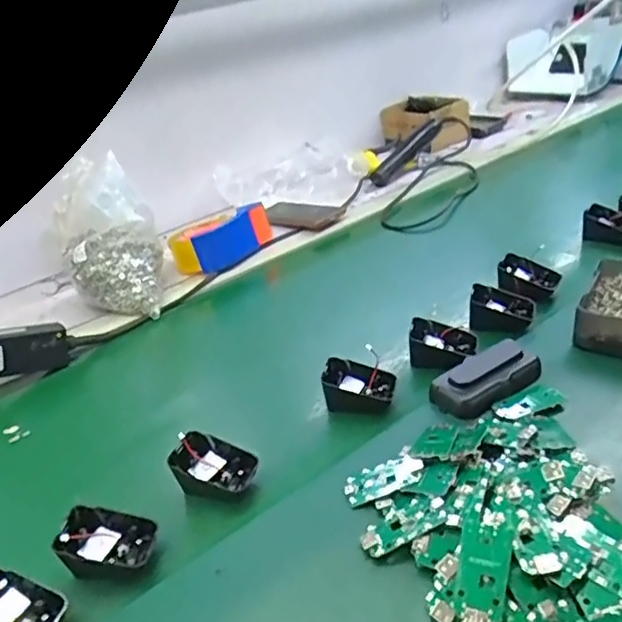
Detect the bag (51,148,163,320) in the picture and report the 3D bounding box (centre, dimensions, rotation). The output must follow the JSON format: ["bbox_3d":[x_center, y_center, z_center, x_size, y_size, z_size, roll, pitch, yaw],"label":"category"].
[{"bbox_3d":[-0.273,-0.079,0.801,0.122,0.186,0.134,-21,31,-13],"label":"bag"}]

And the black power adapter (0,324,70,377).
[{"bbox_3d":[-0.346,0.046,0.681,0.115,0.051,0.032,-6,28,-41],"label":"black power adapter"}]

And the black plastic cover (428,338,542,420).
[{"bbox_3d":[0.165,0.063,0.544,0.102,0.031,0.049,-28,33,-23],"label":"black plastic cover"}]

